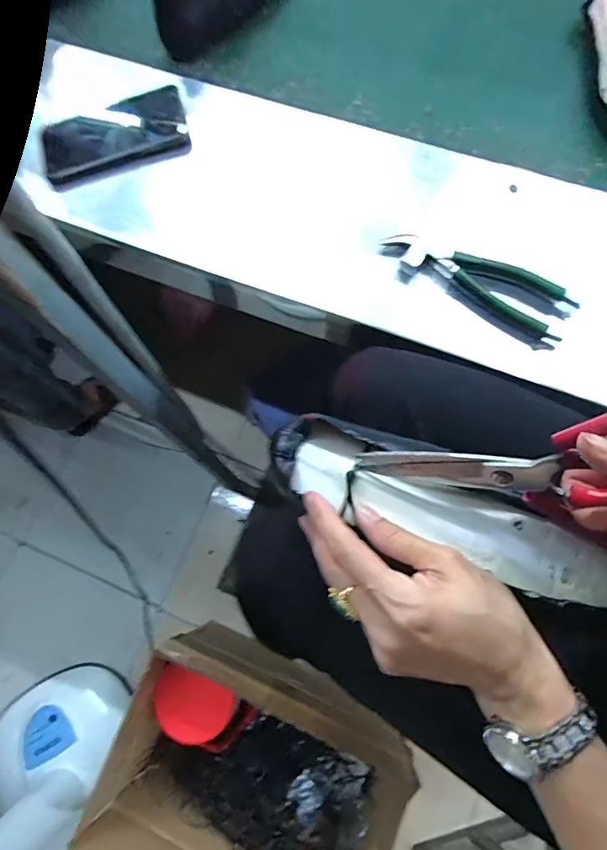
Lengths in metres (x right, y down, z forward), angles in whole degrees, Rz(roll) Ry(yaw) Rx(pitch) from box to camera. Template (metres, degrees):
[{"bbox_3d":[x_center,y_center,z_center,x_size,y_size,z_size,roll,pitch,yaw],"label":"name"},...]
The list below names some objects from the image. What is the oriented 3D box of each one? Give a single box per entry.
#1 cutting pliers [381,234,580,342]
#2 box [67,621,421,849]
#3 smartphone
[{"bbox_3d":[0.171,-0.149,0.460,0.186,0.014,0.052,33,78,10],"label":"cutting pliers"},{"bbox_3d":[-0.079,0.604,0.798,0.502,0.224,0.312,21,76,8],"label":"box"},{"bbox_3d":[-0.212,-0.322,0.526,0.164,0.017,0.080,-20,85,0],"label":"smartphone"}]

